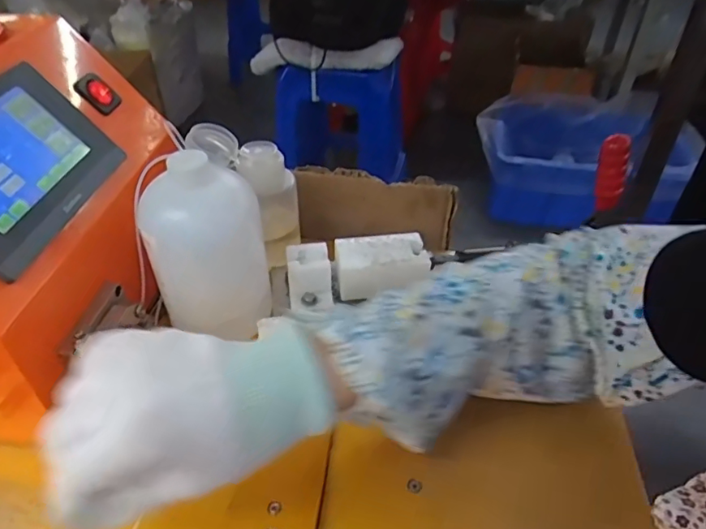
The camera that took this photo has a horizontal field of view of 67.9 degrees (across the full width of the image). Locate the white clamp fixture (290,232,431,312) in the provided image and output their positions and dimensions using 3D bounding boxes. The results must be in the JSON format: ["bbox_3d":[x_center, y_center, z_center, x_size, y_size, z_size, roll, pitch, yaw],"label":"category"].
[{"bbox_3d":[0.004,0.004,0.414,0.110,0.032,0.049,-8,43,-9],"label":"white clamp fixture"}]

